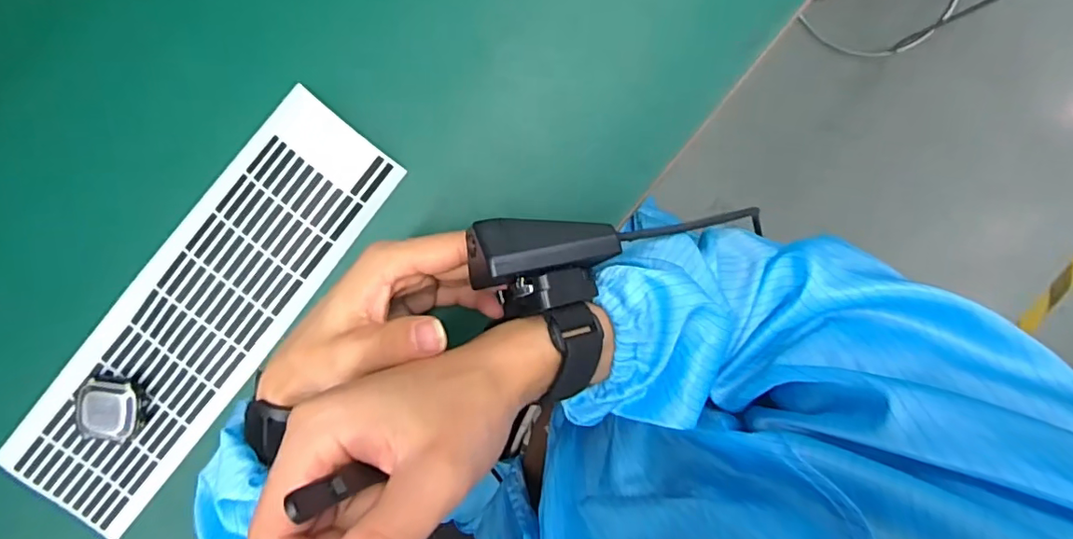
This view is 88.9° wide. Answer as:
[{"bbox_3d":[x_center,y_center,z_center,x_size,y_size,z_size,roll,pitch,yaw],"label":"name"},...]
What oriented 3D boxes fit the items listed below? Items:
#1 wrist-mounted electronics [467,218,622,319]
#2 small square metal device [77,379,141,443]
[{"bbox_3d":[0.002,0.000,0.263,0.070,0.032,0.042,2,75,-22],"label":"wrist-mounted electronics"},{"bbox_3d":[-0.284,0.093,0.363,0.040,0.012,0.041,13,96,-6],"label":"small square metal device"}]

